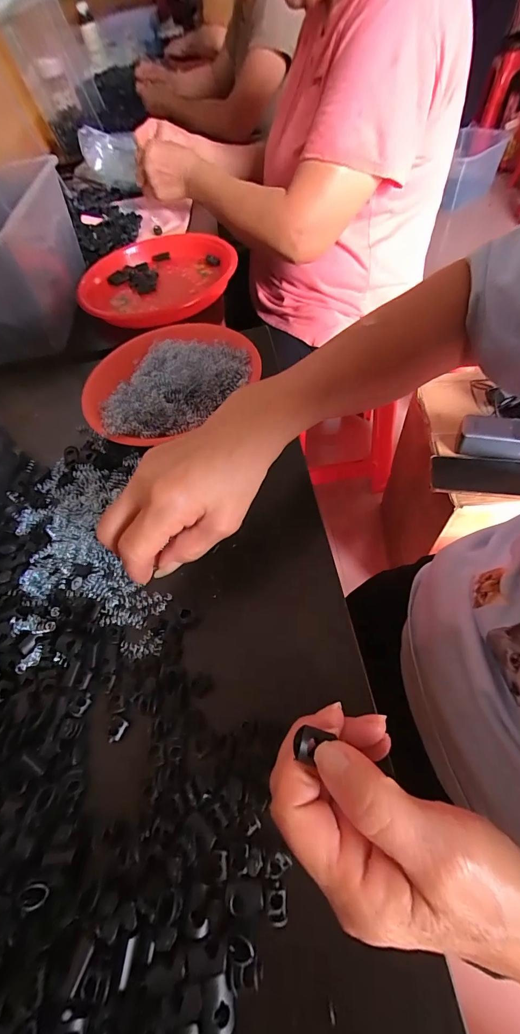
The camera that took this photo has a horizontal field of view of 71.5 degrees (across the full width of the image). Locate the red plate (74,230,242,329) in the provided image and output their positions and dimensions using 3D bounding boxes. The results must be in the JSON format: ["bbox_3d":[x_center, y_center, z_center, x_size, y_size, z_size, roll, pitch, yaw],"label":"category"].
[{"bbox_3d":[-0.154,-0.371,0.547,0.223,0.033,0.215,-4,58,6],"label":"red plate"}]

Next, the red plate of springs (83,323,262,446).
[{"bbox_3d":[-0.106,-0.159,0.405,0.191,0.047,0.159,-39,61,-16],"label":"red plate of springs"}]

